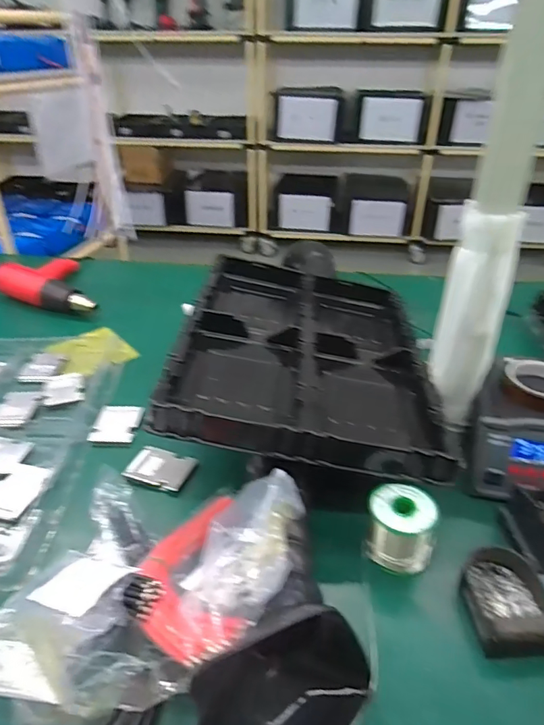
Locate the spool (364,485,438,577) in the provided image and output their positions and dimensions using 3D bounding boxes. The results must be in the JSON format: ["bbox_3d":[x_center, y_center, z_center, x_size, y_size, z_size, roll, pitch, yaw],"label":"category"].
[{"bbox_3d":[0.142,0.182,0.534,0.072,0.071,0.056,5,33,7],"label":"spool"}]

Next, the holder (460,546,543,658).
[{"bbox_3d":[0.262,0.230,0.484,0.143,0.030,0.102,-6,34,-9],"label":"holder"}]

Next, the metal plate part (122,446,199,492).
[{"bbox_3d":[-0.146,0.140,0.641,0.085,0.011,0.066,8,28,9],"label":"metal plate part"}]

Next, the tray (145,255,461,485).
[{"bbox_3d":[0.049,-0.019,0.715,0.333,0.060,0.455,11,33,-2],"label":"tray"}]

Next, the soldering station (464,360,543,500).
[{"bbox_3d":[0.322,0.099,0.613,0.135,0.103,0.141,11,35,15],"label":"soldering station"}]

